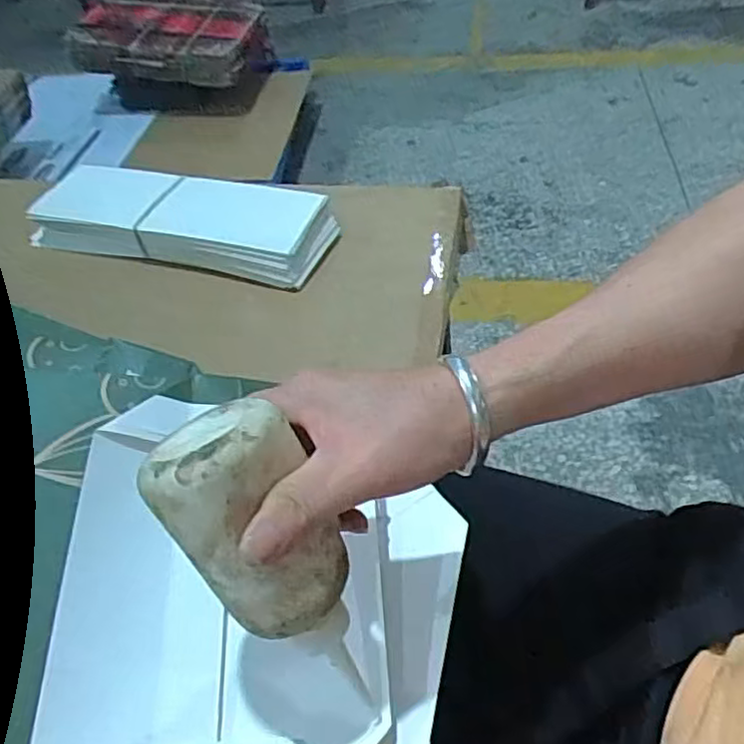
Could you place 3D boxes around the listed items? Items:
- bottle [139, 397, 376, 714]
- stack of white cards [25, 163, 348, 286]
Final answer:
[{"bbox_3d":[-0.041,0.079,0.294,0.060,0.127,0.046,-41,20,-33],"label":"bottle"},{"bbox_3d":[-0.173,-0.139,0.643,0.268,0.051,0.104,6,46,12],"label":"stack of white cards"}]

